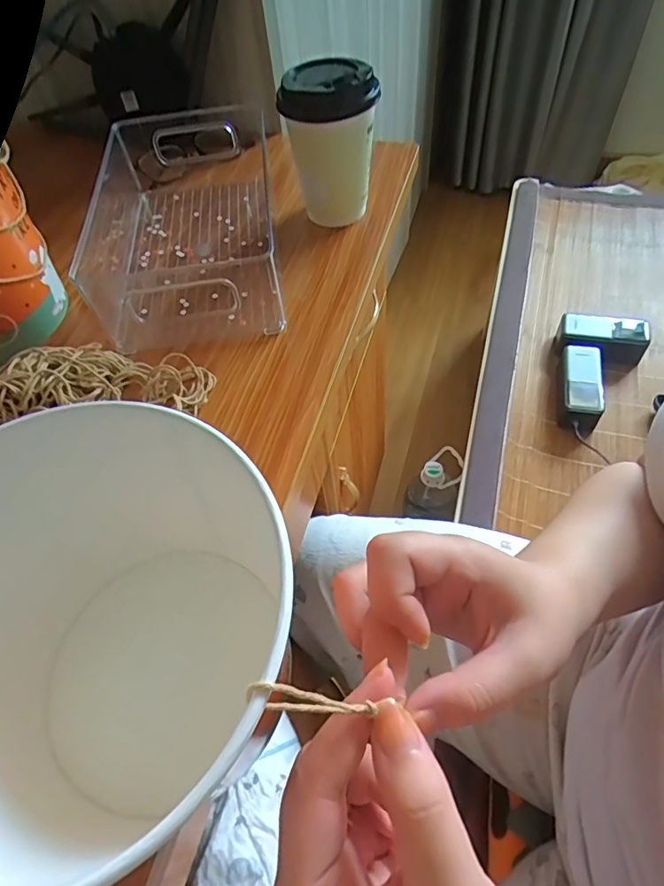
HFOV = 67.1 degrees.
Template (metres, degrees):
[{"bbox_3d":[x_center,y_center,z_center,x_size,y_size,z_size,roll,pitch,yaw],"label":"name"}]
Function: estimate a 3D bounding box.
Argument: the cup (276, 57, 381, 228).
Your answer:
[{"bbox_3d":[0.001,-0.270,0.465,0.083,0.120,0.076,-6,55,1],"label":"cup"}]

